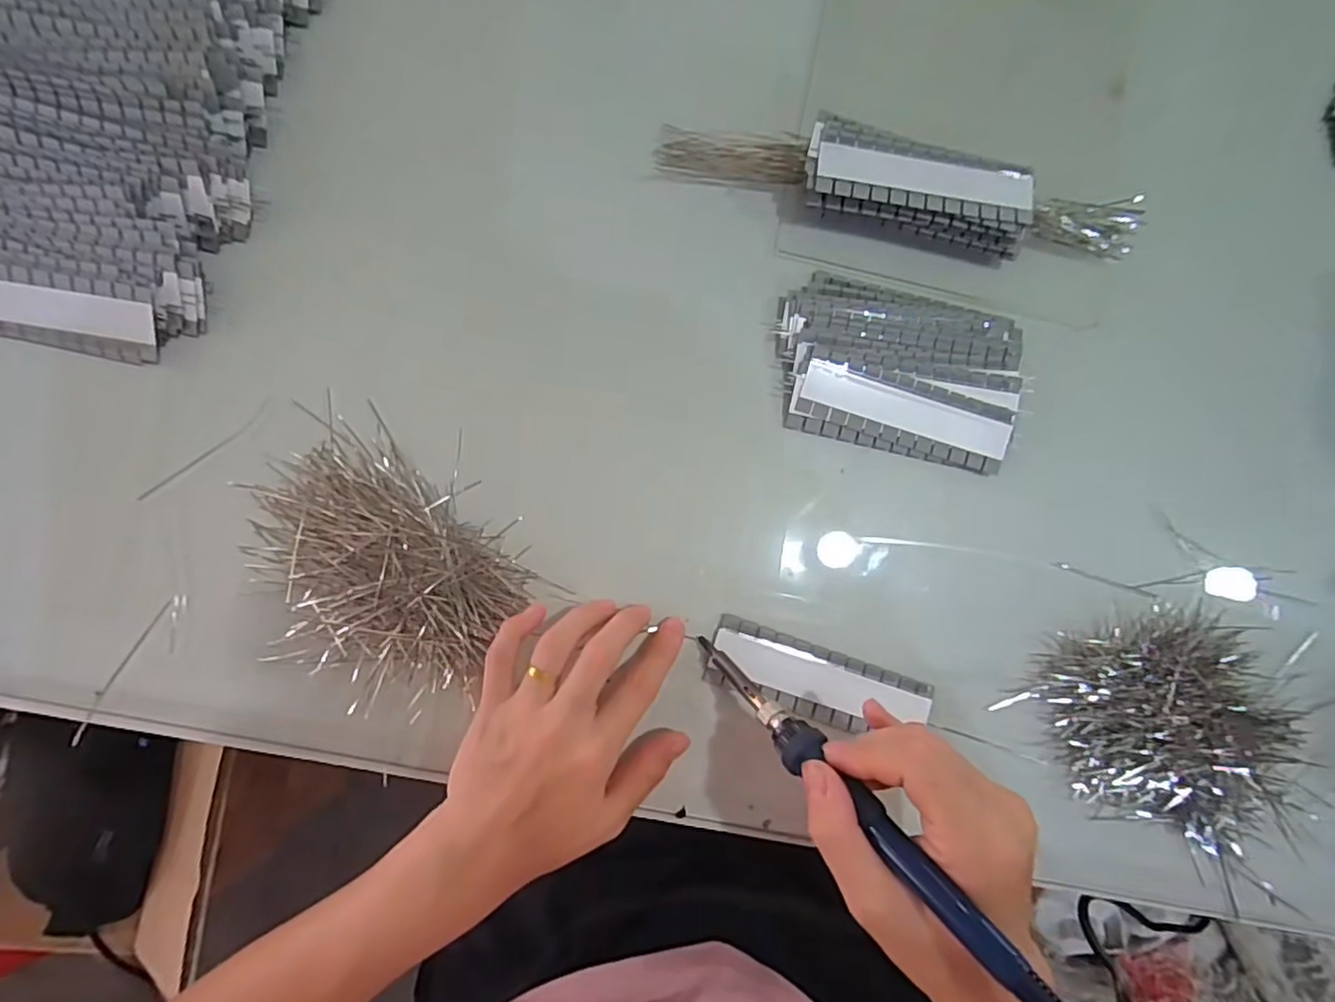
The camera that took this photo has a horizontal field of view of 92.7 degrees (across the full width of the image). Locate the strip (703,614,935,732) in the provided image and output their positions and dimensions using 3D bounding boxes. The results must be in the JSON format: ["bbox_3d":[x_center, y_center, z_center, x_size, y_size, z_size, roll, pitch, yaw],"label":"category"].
[{"bbox_3d":[0.085,0.102,0.357,0.125,0.008,0.038,20,81,-1],"label":"strip"}]

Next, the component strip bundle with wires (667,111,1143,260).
[{"bbox_3d":[0.135,-0.189,0.378,0.280,0.028,0.048,13,83,-2],"label":"component strip bundle with wires"}]

